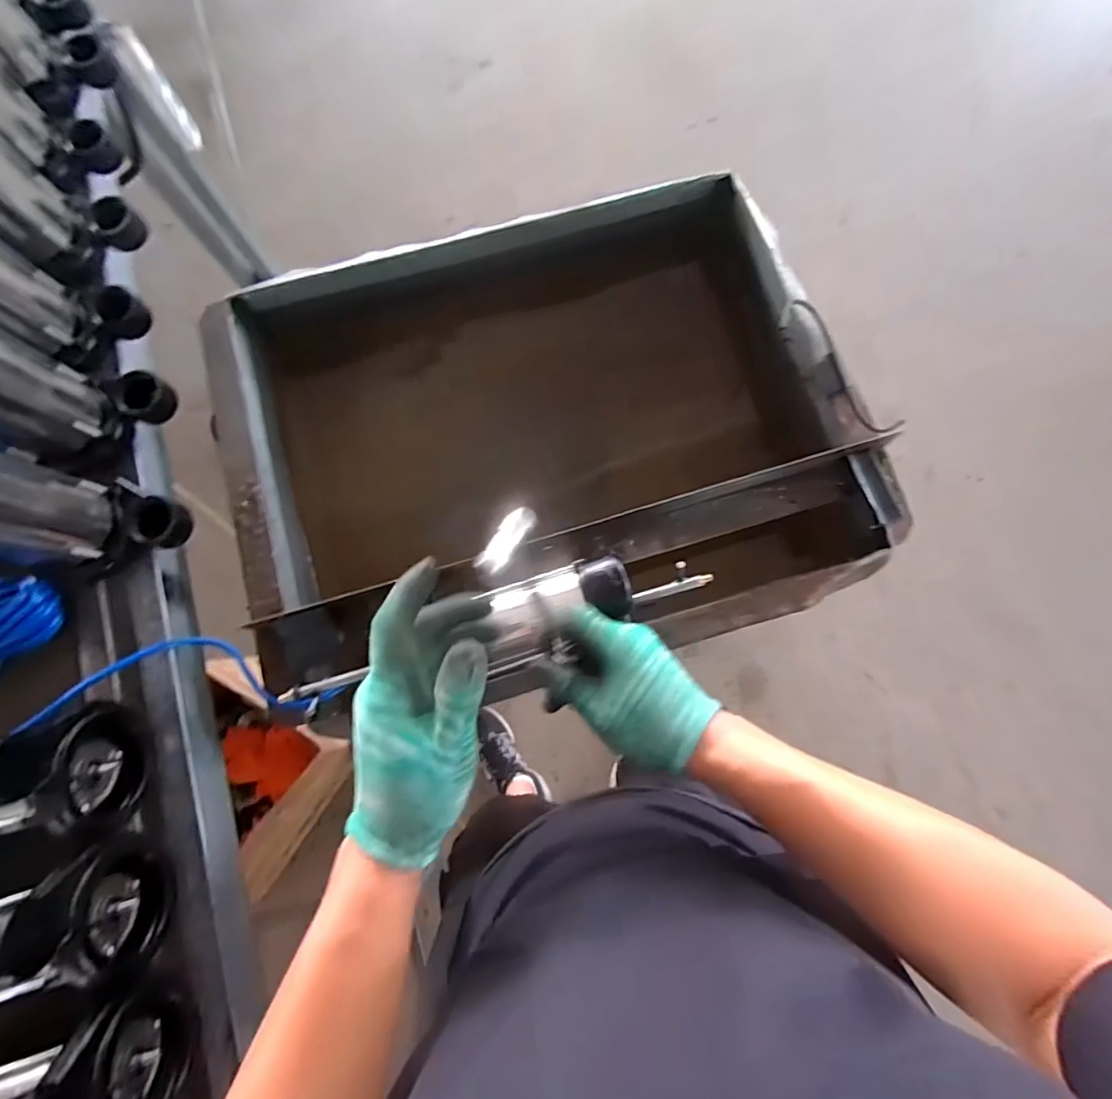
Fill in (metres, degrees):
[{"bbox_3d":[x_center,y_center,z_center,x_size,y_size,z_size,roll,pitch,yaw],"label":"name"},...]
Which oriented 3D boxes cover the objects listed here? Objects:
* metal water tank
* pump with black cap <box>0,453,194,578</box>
[{"bbox_3d":[-0.024,-0.149,0.769,0.739,0.264,0.610,-16,80,-3],"label":"metal water tank"},{"bbox_3d":[-0.500,-0.040,0.504,0.154,0.221,0.105,13,80,3],"label":"pump with black cap"}]

